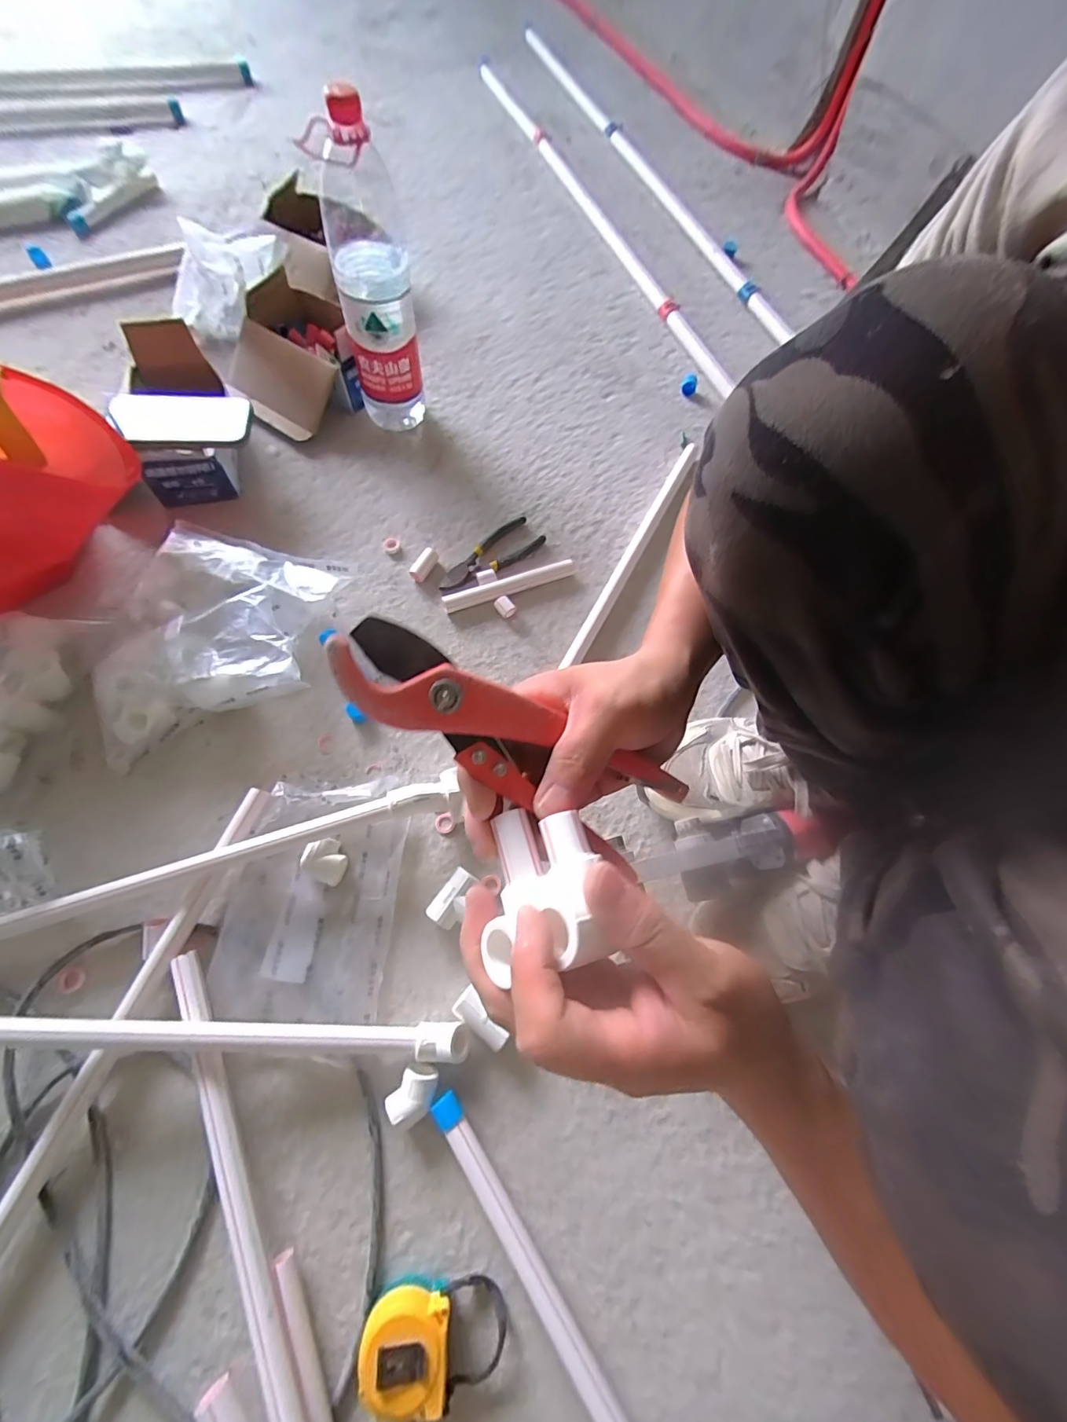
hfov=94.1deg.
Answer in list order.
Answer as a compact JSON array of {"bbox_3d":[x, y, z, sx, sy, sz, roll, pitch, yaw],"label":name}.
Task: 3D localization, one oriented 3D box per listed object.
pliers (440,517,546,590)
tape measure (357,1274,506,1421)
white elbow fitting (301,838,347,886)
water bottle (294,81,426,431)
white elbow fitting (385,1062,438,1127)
[{"bbox_3d":[-0.053,-0.204,0.656,0.058,0.010,0.156,42,71,14],"label":"pliers"},{"bbox_3d":[-0.074,0.470,0.370,0.101,0.040,0.061,1,67,-2],"label":"tape measure"},{"bbox_3d":[-0.206,0.148,0.498,0.043,0.027,0.037,29,69,9],"label":"white elbow fitting"},{"bbox_3d":[-0.197,-0.514,0.621,0.091,0.303,0.098,-4,69,-6],"label":"water bottle"},{"bbox_3d":[-0.103,0.330,0.430,0.033,0.027,0.045,29,69,9],"label":"white elbow fitting"}]

